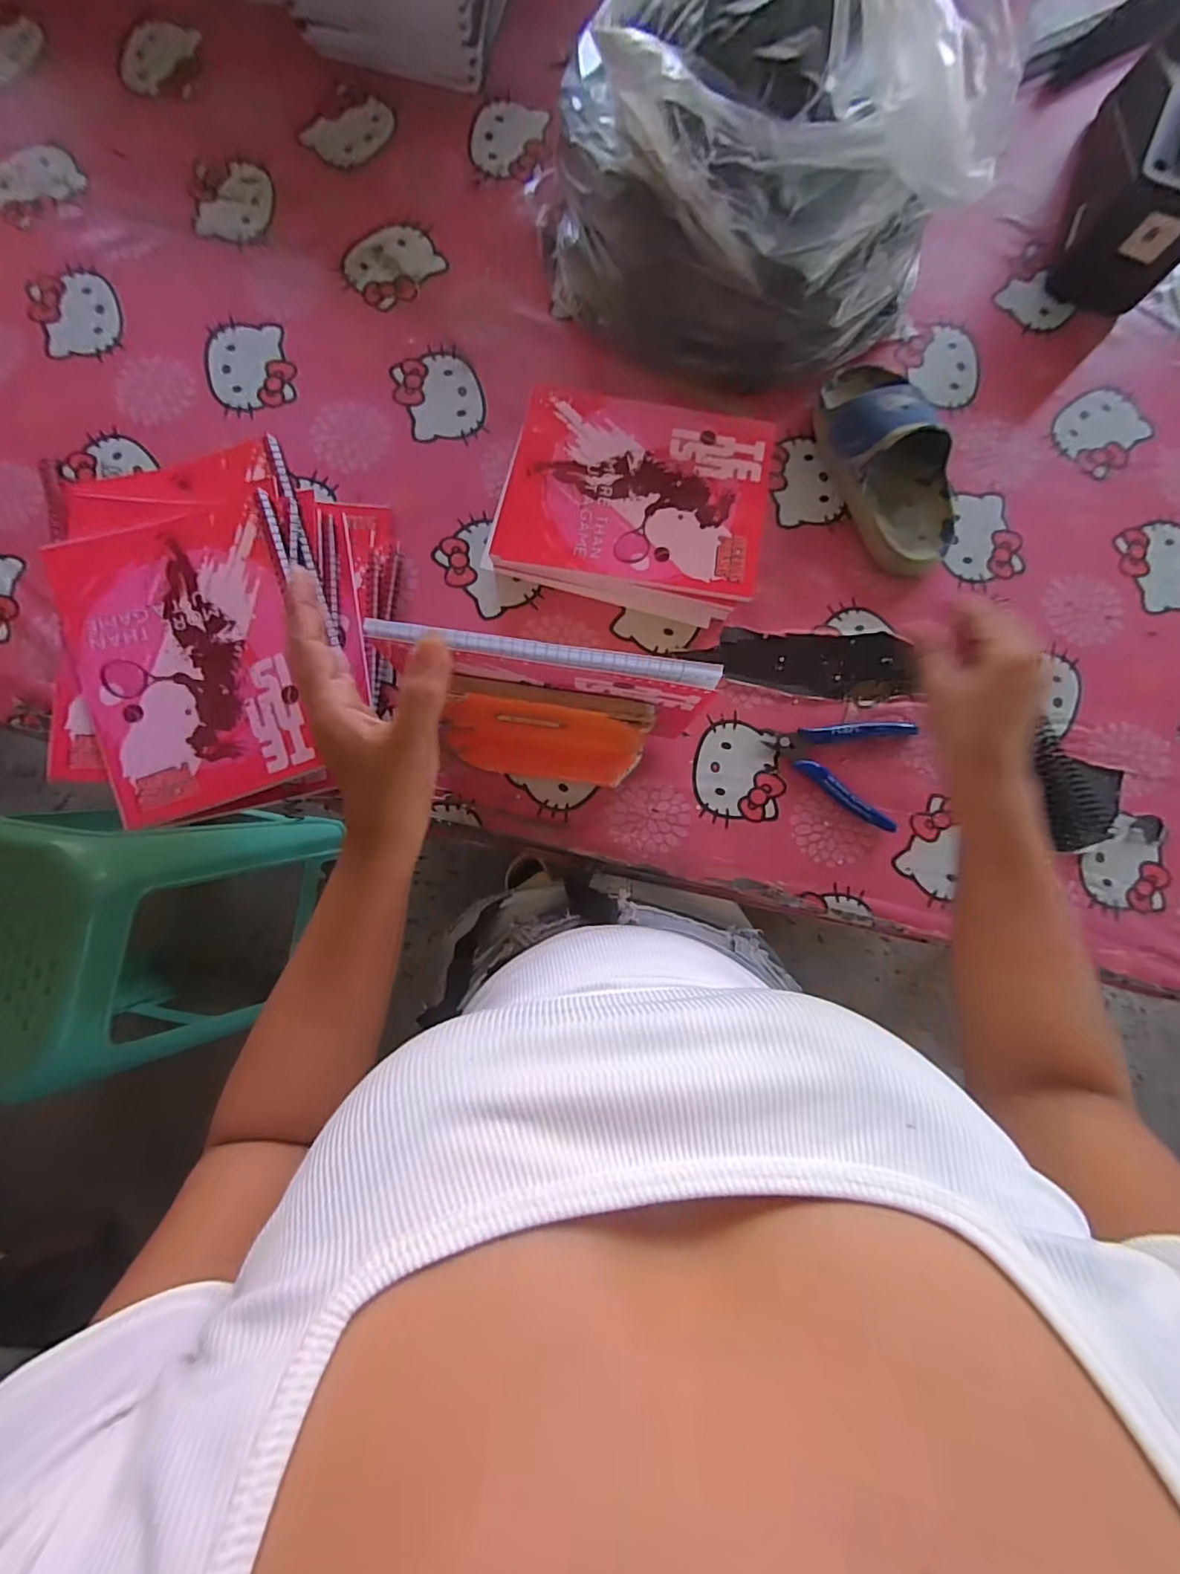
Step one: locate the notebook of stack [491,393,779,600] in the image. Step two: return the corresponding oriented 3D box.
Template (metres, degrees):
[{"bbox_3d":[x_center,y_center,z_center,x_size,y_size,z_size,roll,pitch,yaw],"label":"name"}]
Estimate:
[{"bbox_3d":[0.037,-0.234,0.451,0.203,0.008,0.148,8,84,0],"label":"notebook of stack"}]

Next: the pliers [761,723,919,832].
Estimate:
[{"bbox_3d":[0.195,-0.021,0.454,0.108,0.020,0.082,17,83,0],"label":"pliers"}]

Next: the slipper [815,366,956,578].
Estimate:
[{"bbox_3d":[0.247,-0.267,0.463,0.077,0.052,0.179,-23,85,-4],"label":"slipper"}]

